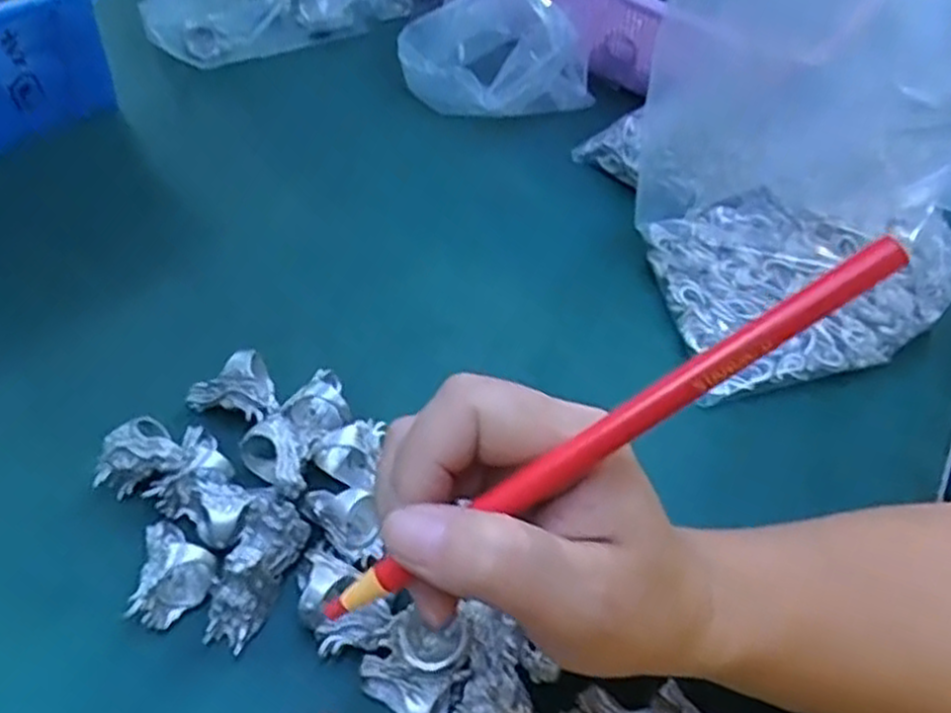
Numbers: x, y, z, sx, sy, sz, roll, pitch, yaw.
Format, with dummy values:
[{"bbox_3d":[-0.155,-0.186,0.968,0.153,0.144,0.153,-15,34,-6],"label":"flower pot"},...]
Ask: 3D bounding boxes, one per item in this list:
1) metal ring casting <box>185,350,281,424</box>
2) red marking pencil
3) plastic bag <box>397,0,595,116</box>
[{"bbox_3d":[-0.111,0.017,0.345,0.037,0.020,0.030,-19,57,-20],"label":"metal ring casting"},{"bbox_3d":[0.031,0.022,0.193,0.168,0.008,0.009,-34,55,8],"label":"red marking pencil"},{"bbox_3d":[0.015,-0.207,0.505,0.119,0.072,0.088,31,54,19],"label":"plastic bag"}]

